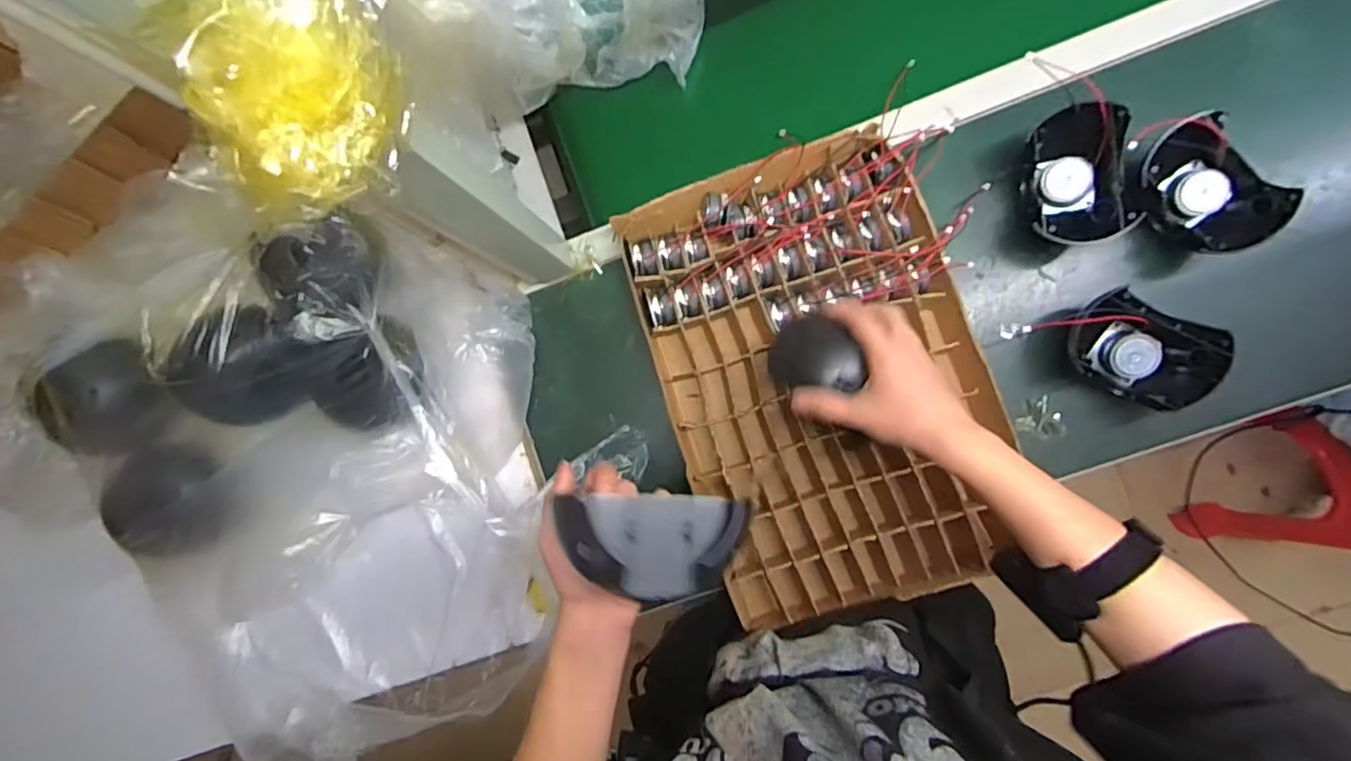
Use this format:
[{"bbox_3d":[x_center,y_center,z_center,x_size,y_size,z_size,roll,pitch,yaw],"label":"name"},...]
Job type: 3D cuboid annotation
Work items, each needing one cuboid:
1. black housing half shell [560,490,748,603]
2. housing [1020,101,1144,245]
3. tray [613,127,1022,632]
[{"bbox_3d":[-0.021,0.106,0.381,0.105,0.042,0.061,8,73,-21],"label":"black housing half shell"},{"bbox_3d":[0.399,-0.198,0.593,0.085,0.074,0.128,-5,87,7],"label":"housing"},{"bbox_3d":[0.156,-0.001,0.626,0.326,0.057,0.470,-17,86,6],"label":"tray"}]

